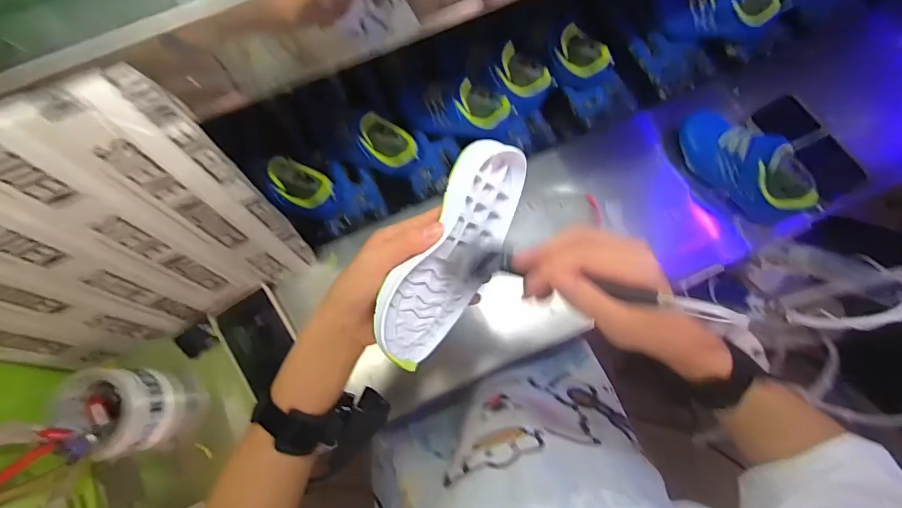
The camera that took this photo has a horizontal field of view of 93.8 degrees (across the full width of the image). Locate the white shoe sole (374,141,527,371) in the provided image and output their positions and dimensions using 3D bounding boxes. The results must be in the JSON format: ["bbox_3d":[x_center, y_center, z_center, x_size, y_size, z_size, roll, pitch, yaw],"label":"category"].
[{"bbox_3d":[0.005,0.002,0.326,0.020,0.073,0.181,28,86,49],"label":"white shoe sole"}]

